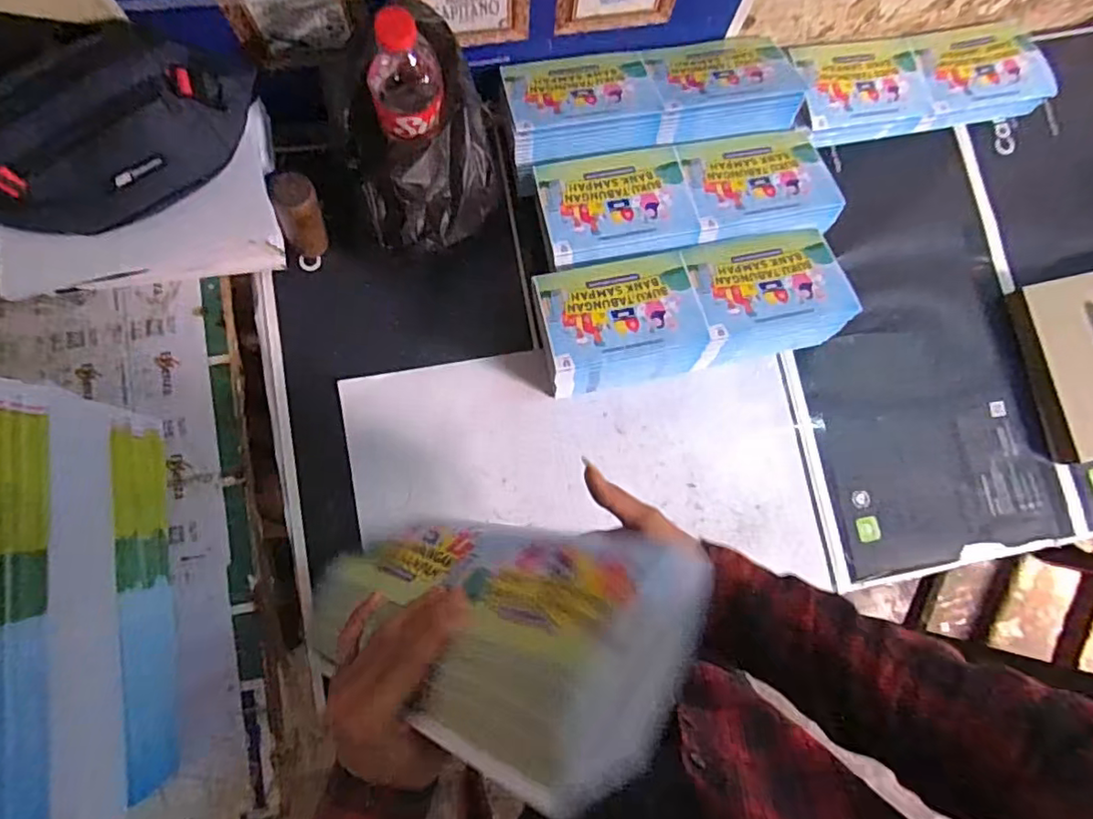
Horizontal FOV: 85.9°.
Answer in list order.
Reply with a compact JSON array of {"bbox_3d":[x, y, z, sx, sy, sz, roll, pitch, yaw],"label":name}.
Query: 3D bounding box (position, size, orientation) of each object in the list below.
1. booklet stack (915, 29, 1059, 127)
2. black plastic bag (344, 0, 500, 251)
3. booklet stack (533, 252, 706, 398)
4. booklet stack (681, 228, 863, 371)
[{"bbox_3d":[0.517,-0.401,0.705,0.159,0.035,0.113,-12,82,-5],"label":"booklet stack"},{"bbox_3d":[-0.115,-0.253,0.554,0.137,0.190,0.174,1,81,-3],"label":"black plastic bag"},{"bbox_3d":[0.072,-0.088,0.607,0.153,0.085,0.116,-12,82,-5],"label":"booklet stack"},{"bbox_3d":[0.222,-0.119,0.617,0.151,0.096,0.115,-12,82,-5],"label":"booklet stack"}]

